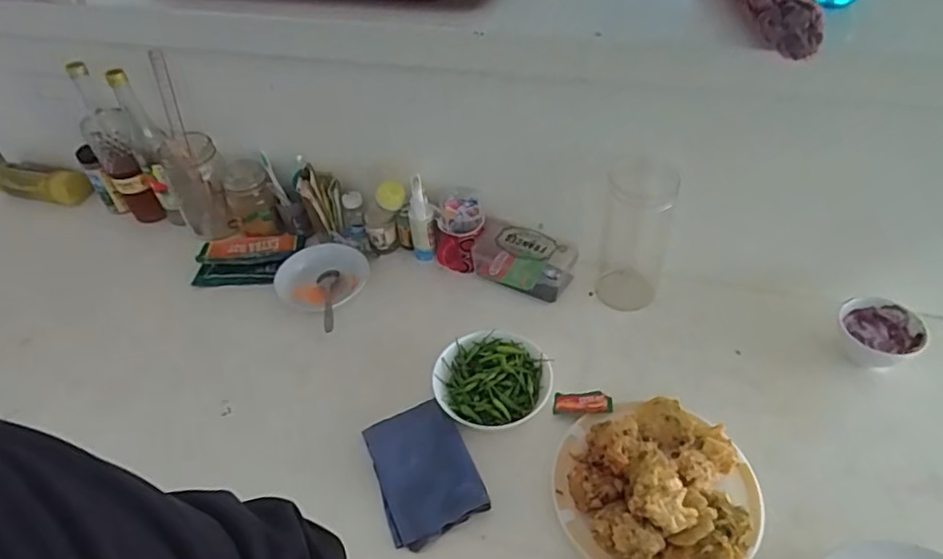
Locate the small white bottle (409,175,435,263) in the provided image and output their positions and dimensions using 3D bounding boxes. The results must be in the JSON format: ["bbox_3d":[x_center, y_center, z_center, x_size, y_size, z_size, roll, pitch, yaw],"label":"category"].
[{"bbox_3d":[-0.078,-0.084,0.939,0.026,0.169,0.037,-21,47,-15],"label":"small white bottle"}]

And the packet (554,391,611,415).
[{"bbox_3d":[0.142,0.156,0.765,0.071,0.007,0.039,-6,30,15],"label":"packet"}]

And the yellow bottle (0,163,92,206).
[{"bbox_3d":[-0.845,-0.188,1.180,0.205,0.060,0.059,11,47,17],"label":"yellow bottle"}]

